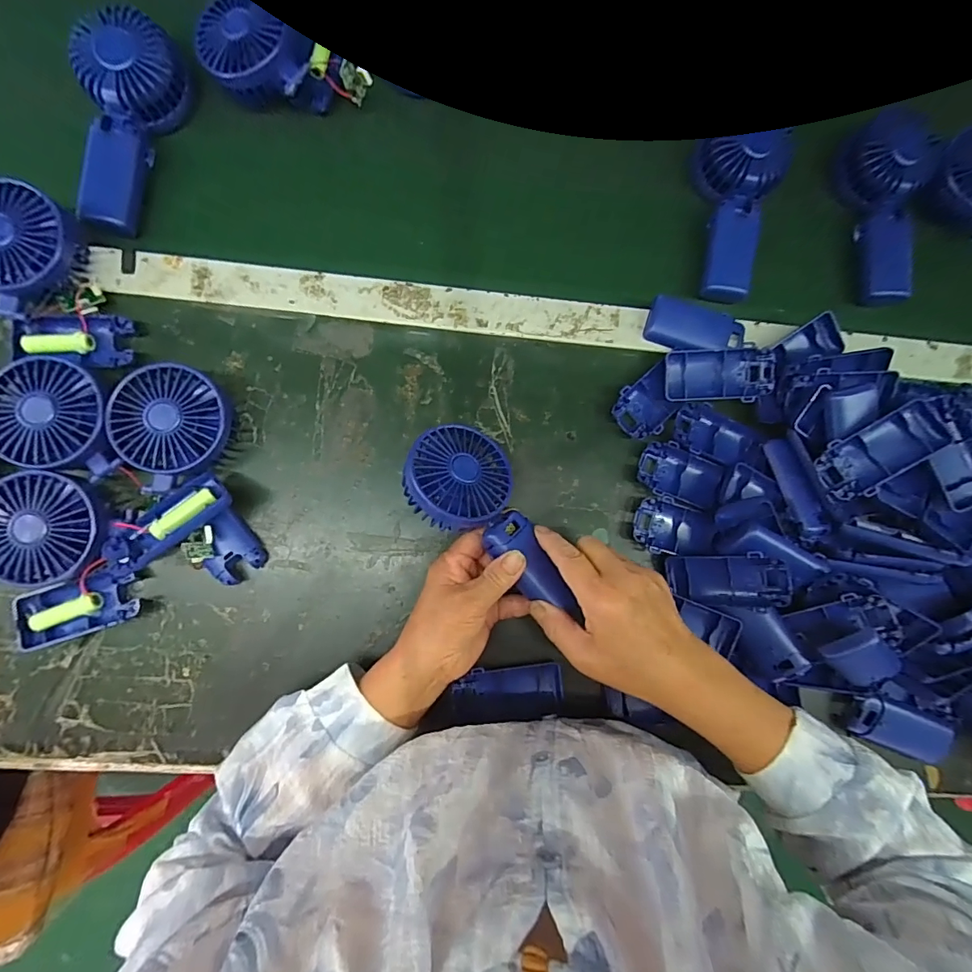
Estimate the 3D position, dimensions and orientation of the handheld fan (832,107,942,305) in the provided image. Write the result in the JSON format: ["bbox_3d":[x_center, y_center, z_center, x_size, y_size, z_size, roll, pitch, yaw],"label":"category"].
[{"bbox_3d":[0.385,-0.264,0.456,0.062,0.062,0.172,0,87,-5],"label":"handheld fan"}]

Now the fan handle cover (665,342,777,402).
[{"bbox_3d":[0.212,-0.102,0.430,0.092,0.017,0.049,-4,87,5],"label":"fan handle cover"}]

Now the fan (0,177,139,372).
[{"bbox_3d":[-0.367,-0.166,0.388,0.093,0.046,0.155,-25,89,-6],"label":"fan"}]

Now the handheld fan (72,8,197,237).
[{"bbox_3d":[-0.315,-0.316,0.418,0.086,0.056,0.175,6,86,-5],"label":"handheld fan"}]

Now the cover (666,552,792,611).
[{"bbox_3d":[0.208,0.081,0.408,0.093,0.023,0.045,-3,86,33],"label":"cover"}]

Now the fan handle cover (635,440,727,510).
[{"bbox_3d":[0.179,-0.010,0.437,0.074,0.022,0.049,17,86,-4],"label":"fan handle cover"}]

